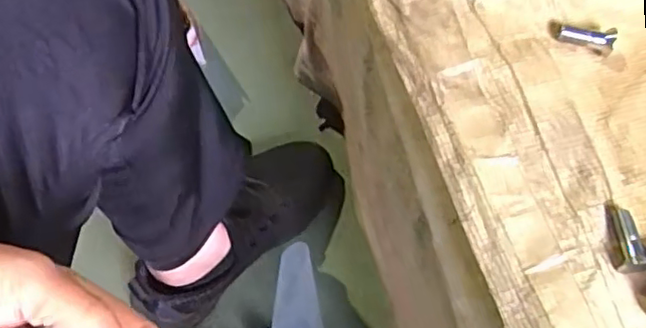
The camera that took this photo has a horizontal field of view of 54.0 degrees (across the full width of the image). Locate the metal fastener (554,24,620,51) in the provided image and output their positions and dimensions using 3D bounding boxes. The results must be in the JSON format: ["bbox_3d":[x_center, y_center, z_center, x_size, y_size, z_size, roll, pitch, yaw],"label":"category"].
[{"bbox_3d":[0.171,-0.083,0.410,0.037,0.011,0.010,7,69,1],"label":"metal fastener"}]

